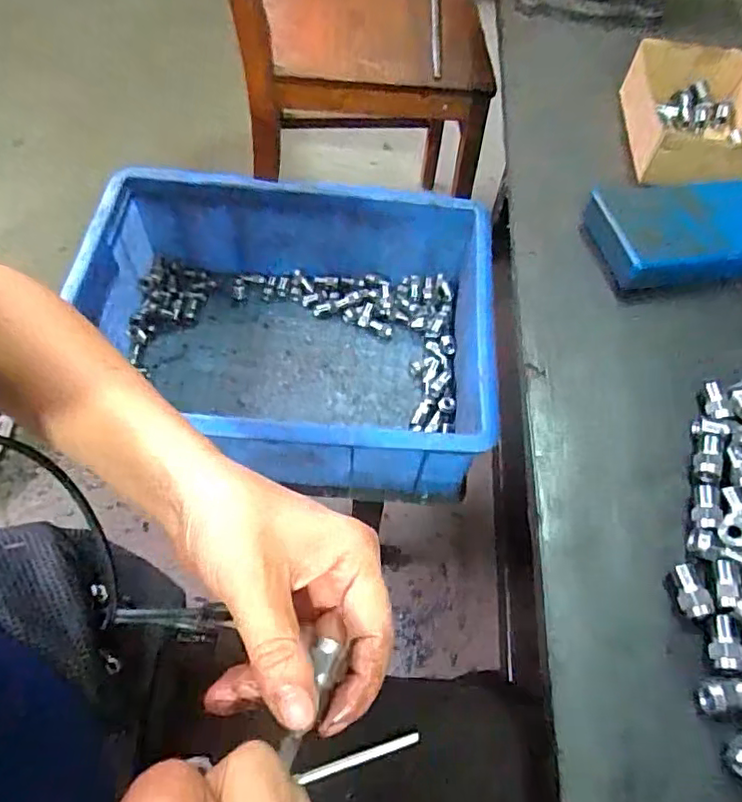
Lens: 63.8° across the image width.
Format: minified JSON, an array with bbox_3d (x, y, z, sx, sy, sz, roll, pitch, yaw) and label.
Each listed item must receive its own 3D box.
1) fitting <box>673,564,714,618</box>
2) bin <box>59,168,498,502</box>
[{"bbox_3d":[0.179,0.107,0.336,0.016,0.011,0.028,-2,58,-6],"label":"fitting"},{"bbox_3d":[-0.081,-0.068,0.611,0.379,0.168,0.298,4,58,-2],"label":"bin"}]

